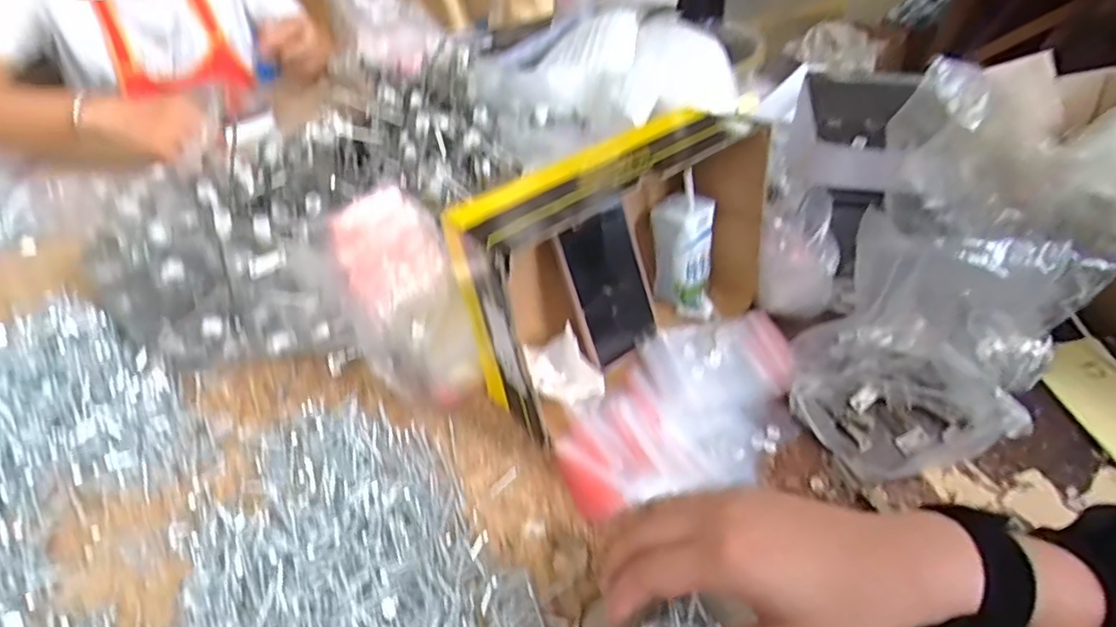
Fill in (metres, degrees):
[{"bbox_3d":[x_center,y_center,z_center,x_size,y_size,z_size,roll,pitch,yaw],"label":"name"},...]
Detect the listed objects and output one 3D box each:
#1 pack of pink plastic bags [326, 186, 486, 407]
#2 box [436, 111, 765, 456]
[{"bbox_3d":[-0.133,-0.019,0.528,0.095,0.063,0.201,-21,83,-19],"label":"pack of pink plastic bags"},{"bbox_3d":[0.055,-0.042,0.513,0.265,0.188,0.105,-31,51,-26],"label":"box"}]

